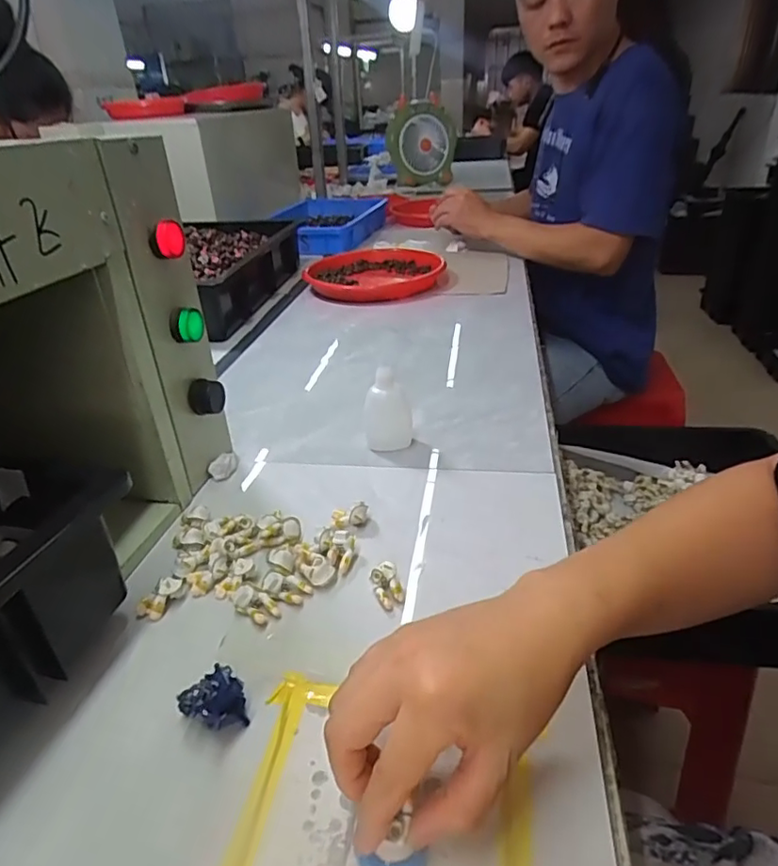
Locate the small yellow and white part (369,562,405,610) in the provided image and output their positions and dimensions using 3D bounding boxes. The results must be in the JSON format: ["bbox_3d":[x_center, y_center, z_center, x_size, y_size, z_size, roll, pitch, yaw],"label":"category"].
[{"bbox_3d":[-0.001,0.103,0.379,0.018,0.018,0.026,-15,33,-19],"label":"small yellow and white part"}]

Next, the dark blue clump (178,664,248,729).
[{"bbox_3d":[-0.093,0.148,0.305,0.032,0.024,0.031,-2,31,1],"label":"dark blue clump"}]

